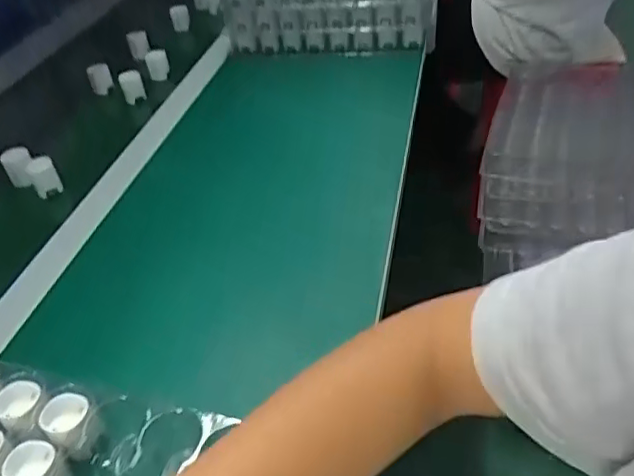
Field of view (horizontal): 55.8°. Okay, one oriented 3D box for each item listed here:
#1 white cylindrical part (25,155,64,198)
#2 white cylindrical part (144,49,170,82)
[{"bbox_3d":[-0.313,-0.071,0.687,0.029,0.039,0.024,-25,41,-25],"label":"white cylindrical part"},{"bbox_3d":[-0.243,-0.264,0.914,0.032,0.039,0.028,-15,37,-14],"label":"white cylindrical part"}]

